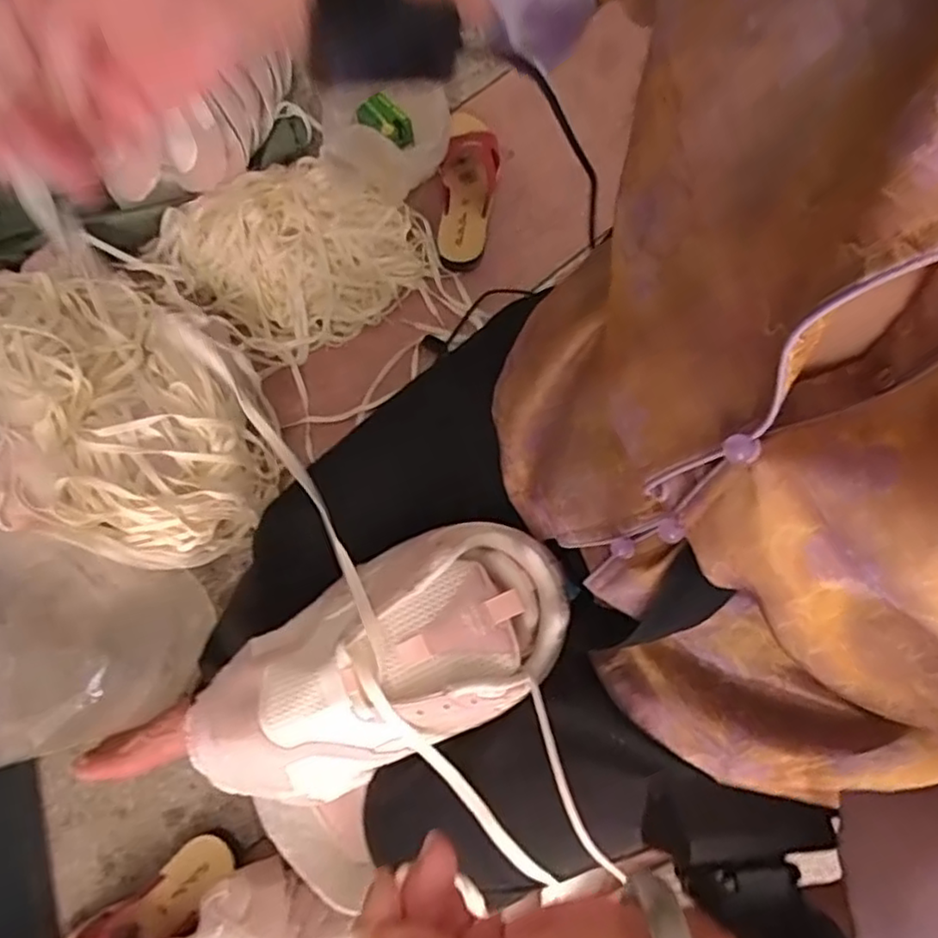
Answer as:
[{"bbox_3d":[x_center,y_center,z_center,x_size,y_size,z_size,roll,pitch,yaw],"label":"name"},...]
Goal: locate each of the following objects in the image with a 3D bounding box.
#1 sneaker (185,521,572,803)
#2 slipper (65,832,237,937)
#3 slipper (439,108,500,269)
[{"bbox_3d":[-0.058,0.133,0.459,0.259,0.090,0.120,-29,79,1],"label":"sneaker"},{"bbox_3d":[-0.364,0.503,0.738,0.228,0.067,0.076,-36,80,-6],"label":"slipper"},{"bbox_3d":[-0.005,-0.380,0.918,0.073,0.075,0.198,8,79,3],"label":"slipper"}]

